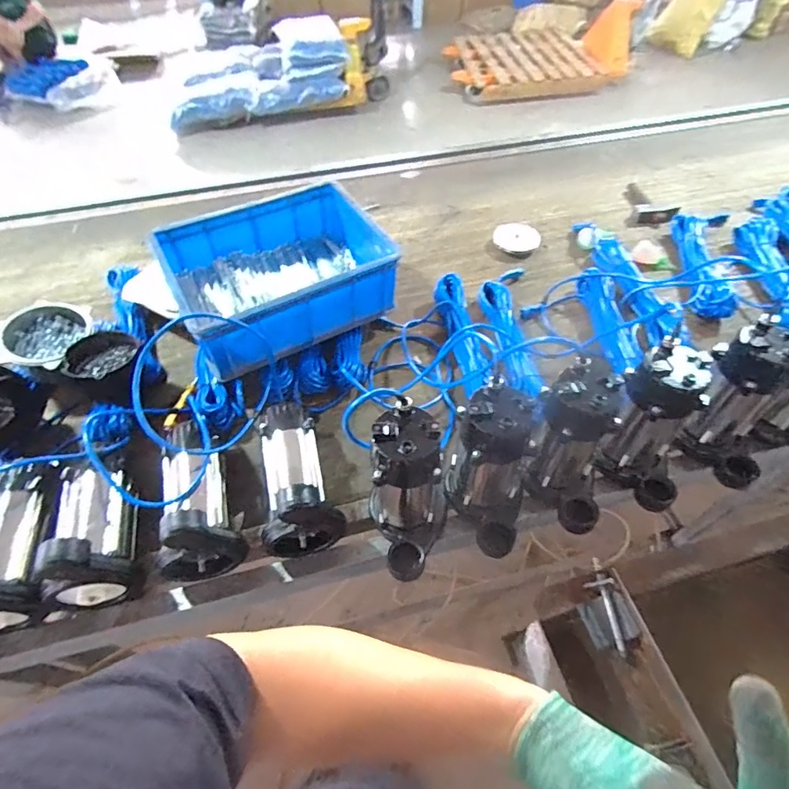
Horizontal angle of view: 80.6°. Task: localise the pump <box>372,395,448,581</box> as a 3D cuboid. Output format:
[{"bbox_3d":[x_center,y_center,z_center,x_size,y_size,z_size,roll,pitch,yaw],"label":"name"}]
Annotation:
[{"bbox_3d":[0.011,0.142,0.655,0.115,0.238,0.147,18,56,14],"label":"pump"}]

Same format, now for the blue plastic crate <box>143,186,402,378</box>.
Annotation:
[{"bbox_3d":[-0.231,-0.251,0.948,0.414,0.133,0.321,-27,58,-18],"label":"blue plastic crate"}]

